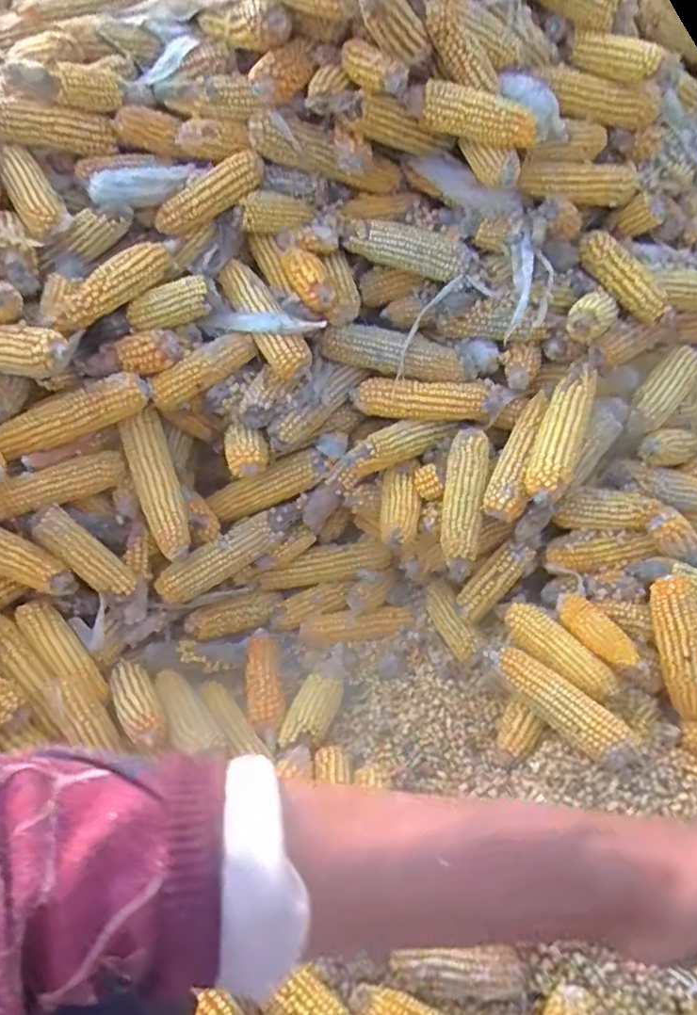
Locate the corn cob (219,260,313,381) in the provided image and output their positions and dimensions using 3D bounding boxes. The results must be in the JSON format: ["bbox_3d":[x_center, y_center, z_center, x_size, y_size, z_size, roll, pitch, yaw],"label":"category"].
[{"bbox_3d":[-0.100,-0.222,0.815,0.038,0.047,0.158,-29,81,-25],"label":"corn cob"}]

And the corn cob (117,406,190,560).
[{"bbox_3d":[-0.231,-0.025,0.850,0.054,0.047,0.178,-16,86,-14],"label":"corn cob"}]

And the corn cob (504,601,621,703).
[{"bbox_3d":[0.233,0.161,0.782,0.144,0.044,0.038,39,56,12],"label":"corn cob"}]

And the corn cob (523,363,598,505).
[{"bbox_3d":[0.237,-0.082,0.783,0.051,0.039,0.162,18,76,17],"label":"corn cob"}]

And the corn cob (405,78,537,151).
[{"bbox_3d":[0.127,-0.406,0.724,0.133,0.048,0.038,13,48,13],"label":"corn cob"}]

